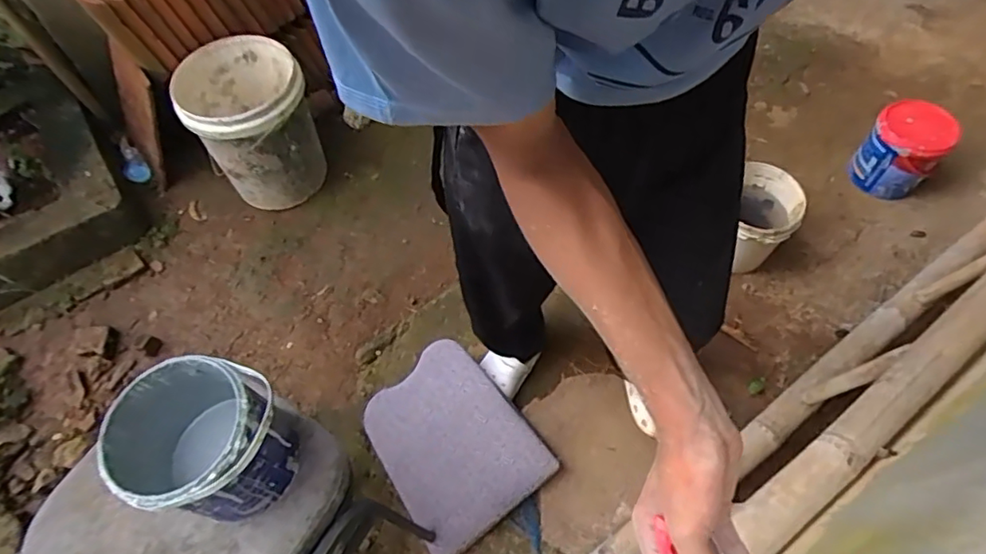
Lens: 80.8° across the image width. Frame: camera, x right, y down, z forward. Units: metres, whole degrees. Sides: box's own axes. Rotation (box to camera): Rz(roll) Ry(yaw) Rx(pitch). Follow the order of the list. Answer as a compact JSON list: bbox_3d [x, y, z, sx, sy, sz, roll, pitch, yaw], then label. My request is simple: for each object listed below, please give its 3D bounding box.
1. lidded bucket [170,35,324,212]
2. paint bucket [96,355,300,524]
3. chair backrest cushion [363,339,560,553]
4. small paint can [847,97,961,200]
[{"bbox_3d":[-0.635,-0.408,1.585,0.299,0.391,0.310,0,60,0],"label":"lidded bucket"},{"bbox_3d":[-0.375,0.227,0.783,0.194,0.193,0.176,12,61,7],"label":"paint bucket"},{"bbox_3d":[-0.092,0.346,1.233,0.304,0.034,0.370,-41,66,2],"label":"chair backrest cushion"},{"bbox_3d":[1.070,-0.327,1.537,0.188,0.208,0.181,-40,67,-20],"label":"small paint can"}]

